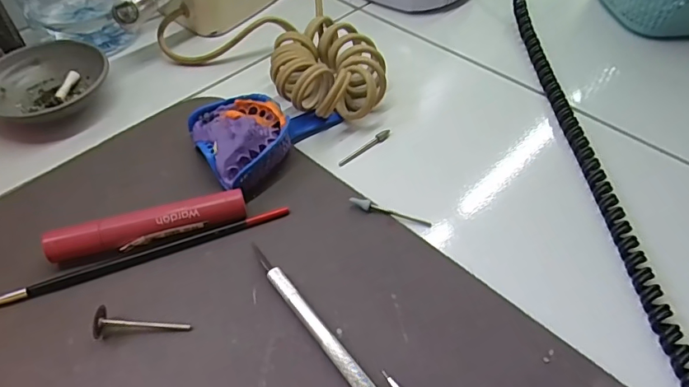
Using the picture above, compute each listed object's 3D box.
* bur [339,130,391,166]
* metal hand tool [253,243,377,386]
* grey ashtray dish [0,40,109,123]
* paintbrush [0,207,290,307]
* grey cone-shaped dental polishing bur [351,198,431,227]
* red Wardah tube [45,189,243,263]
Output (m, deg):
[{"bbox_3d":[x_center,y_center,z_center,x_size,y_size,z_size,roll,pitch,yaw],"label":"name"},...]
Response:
[{"bbox_3d":[0.014,-0.031,0.319,0.044,0.005,0.007,-35,57,-26],"label":"bur"},{"bbox_3d":[-0.008,0.070,0.227,0.008,0.007,0.134,-31,55,-23],"label":"metal hand tool"},{"bbox_3d":[-0.224,-0.087,0.361,0.075,0.029,0.082,-1,49,1],"label":"grey ashtray dish"},{"bbox_3d":[-0.114,0.034,0.263,0.170,0.005,0.010,-17,51,-14],"label":"paintbrush"},{"bbox_3d":[0.027,0.010,0.279,0.048,0.007,0.005,13,51,12],"label":"grey cone-shaped dental polishing bur"},{"bbox_3d":[-0.108,0.019,0.266,0.105,0.019,0.016,-15,50,-11],"label":"red Wardah tube"}]

